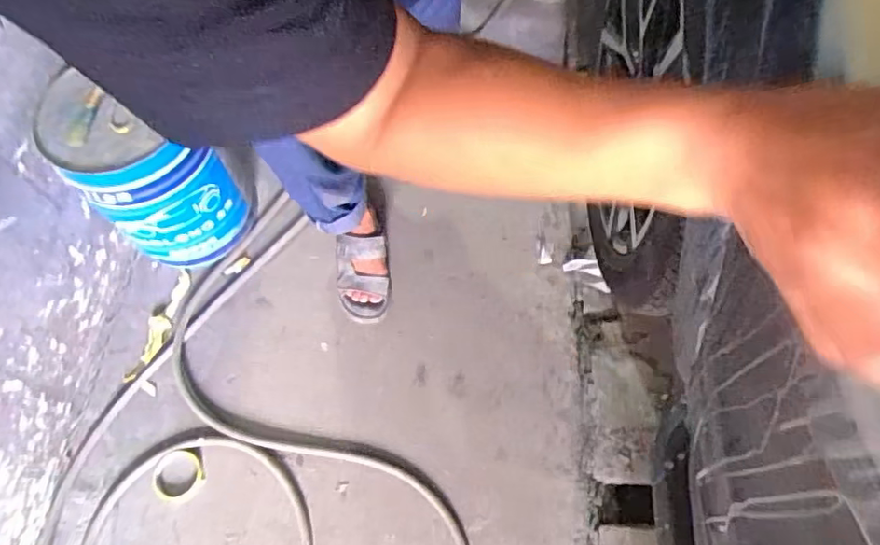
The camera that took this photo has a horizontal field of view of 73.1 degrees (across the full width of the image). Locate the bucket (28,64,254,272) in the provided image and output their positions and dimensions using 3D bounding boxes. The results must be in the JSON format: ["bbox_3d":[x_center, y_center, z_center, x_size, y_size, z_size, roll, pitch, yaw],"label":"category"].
[{"bbox_3d":[-0.534,-0.186,1.113,0.264,0.322,0.259,-1,66,3],"label":"bucket"}]

